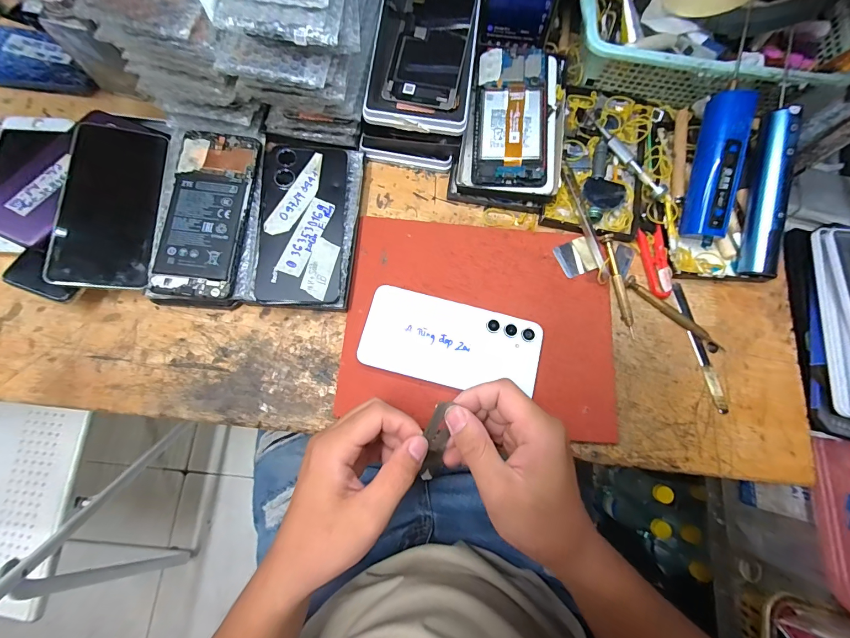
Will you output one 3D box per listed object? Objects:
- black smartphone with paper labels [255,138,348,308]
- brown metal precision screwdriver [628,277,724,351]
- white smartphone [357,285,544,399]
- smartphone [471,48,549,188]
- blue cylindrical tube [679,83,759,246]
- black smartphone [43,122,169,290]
[{"bbox_3d":[-0.115,-0.091,0.346,0.075,0.011,0.155,1,76,-1],"label":"black smartphone with paper labels"},{"bbox_3d":[0.242,-0.005,0.360,0.108,0.008,0.012,40,78,8],"label":"brown metal precision screwdriver"},{"bbox_3d":[0.025,0.021,0.339,0.157,0.006,0.077,14,76,2],"label":"white smartphone"},{"bbox_3d":[0.088,-0.209,0.381,0.073,0.009,0.155,3,80,6],"label":"smartphone"},{"bbox_3d":[0.282,-0.147,0.358,0.033,0.035,0.138,6,100,0],"label":"blue cylindrical tube"},{"bbox_3d":[-0.293,-0.107,0.349,0.077,0.015,0.160,3,78,-21],"label":"black smartphone"}]

